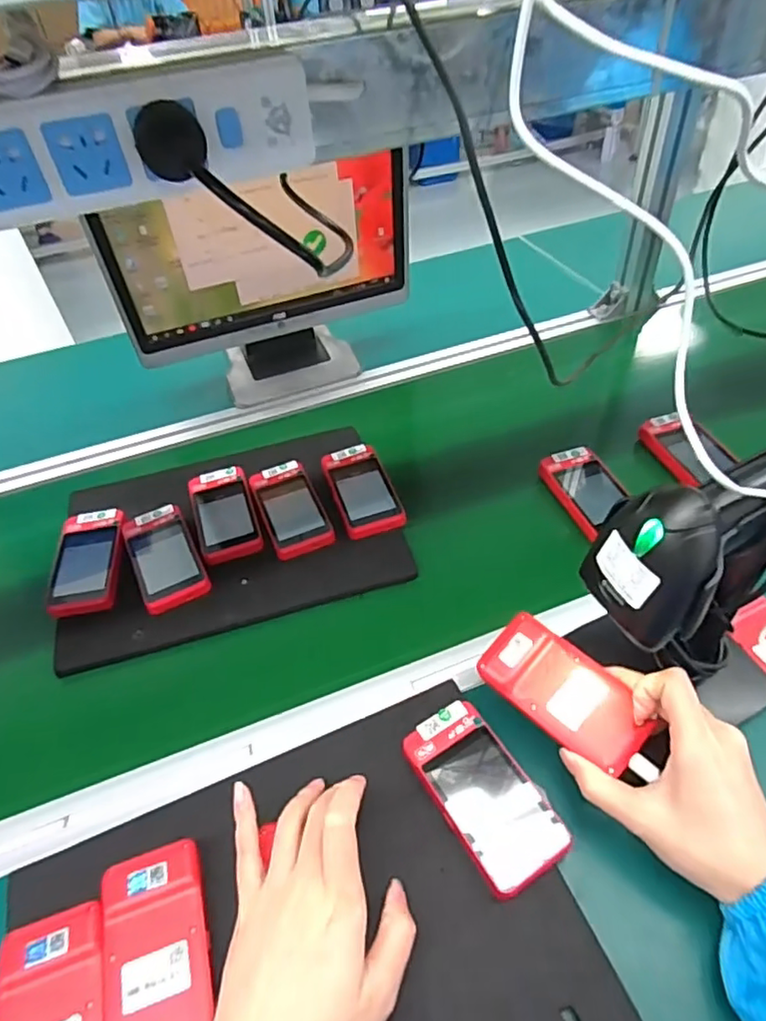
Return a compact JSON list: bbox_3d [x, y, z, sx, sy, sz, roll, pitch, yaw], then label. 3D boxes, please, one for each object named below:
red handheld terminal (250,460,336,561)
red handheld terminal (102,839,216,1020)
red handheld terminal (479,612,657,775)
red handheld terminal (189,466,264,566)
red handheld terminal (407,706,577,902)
[{"bbox_3d":[-0.099,-0.004,0.641,0.065,0.016,0.125,-18,48,-12],"label":"red handheld terminal"},{"bbox_3d":[-0.139,0.275,0.370,0.061,0.025,0.114,-16,48,-10],"label":"red handheld terminal"},{"bbox_3d":[0.133,0.133,0.441,0.118,0.019,0.064,34,73,27],"label":"red handheld terminal"},{"bbox_3d":[-0.169,0.002,0.642,0.061,0.017,0.126,-17,48,-11],"label":"red handheld terminal"},{"bbox_3d":[0.070,0.197,0.419,0.062,0.018,0.119,-27,51,-19],"label":"red handheld terminal"}]

